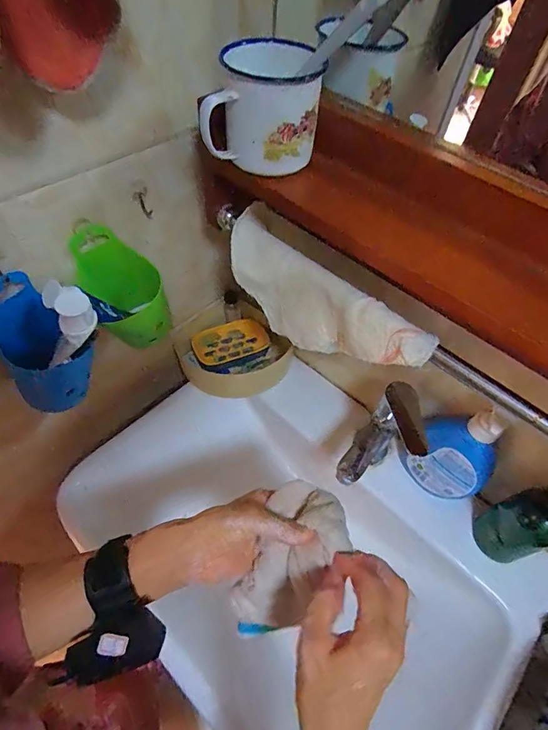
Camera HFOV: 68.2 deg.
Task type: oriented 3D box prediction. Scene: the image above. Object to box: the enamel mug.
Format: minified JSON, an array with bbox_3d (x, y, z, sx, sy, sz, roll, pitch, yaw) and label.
[{"bbox_3d":[-0.011,-0.245,0.389,0.103,0.086,0.084,4,54,-2],"label":"enamel mug"}]

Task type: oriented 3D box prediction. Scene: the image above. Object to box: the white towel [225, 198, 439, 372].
[{"bbox_3d":[0.050,-0.060,0.465,0.253,0.119,0.036,36,59,19],"label":"white towel"}]

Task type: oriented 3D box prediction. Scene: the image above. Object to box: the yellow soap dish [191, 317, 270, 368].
[{"bbox_3d":[-0.074,-0.037,0.723,0.132,0.021,0.081,-18,58,-17],"label":"yellow soap dish"}]

